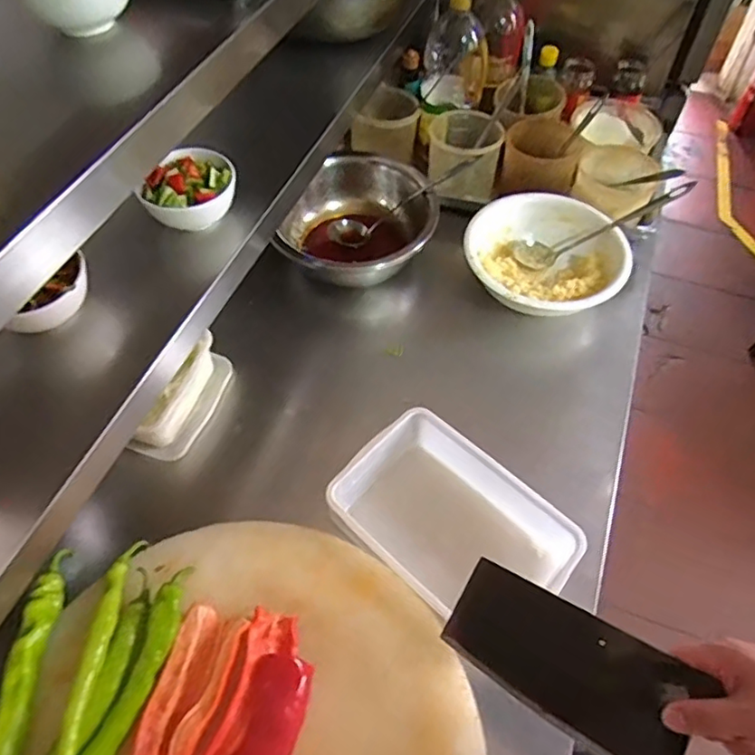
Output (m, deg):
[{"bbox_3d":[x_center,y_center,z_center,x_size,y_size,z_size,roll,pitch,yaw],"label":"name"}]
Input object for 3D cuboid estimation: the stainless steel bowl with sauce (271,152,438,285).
[{"bbox_3d":[-0.034,-0.245,0.985,0.234,0.121,0.231,0,55,0],"label":"stainless steel bowl with sauce"}]

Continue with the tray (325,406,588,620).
[{"bbox_3d":[0.086,0.179,0.707,0.264,0.090,0.179,34,62,22],"label":"tray"}]

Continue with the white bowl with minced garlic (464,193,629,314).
[{"bbox_3d":[0.262,-0.192,0.941,0.254,0.078,0.229,14,56,10],"label":"white bowl with minced garlic"}]

